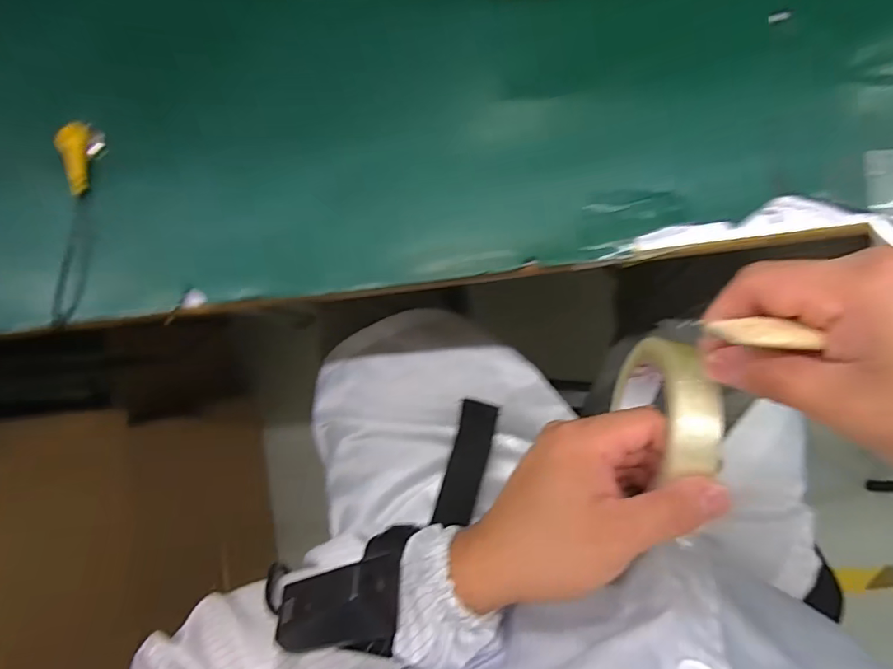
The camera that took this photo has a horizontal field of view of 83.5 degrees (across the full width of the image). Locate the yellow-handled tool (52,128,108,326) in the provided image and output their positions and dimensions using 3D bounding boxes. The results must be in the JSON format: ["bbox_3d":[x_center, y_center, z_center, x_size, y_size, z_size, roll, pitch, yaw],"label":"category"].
[{"bbox_3d":[-0.227,-0.069,0.305,0.020,0.013,0.124,2,88,4],"label":"yellow-handled tool"}]

